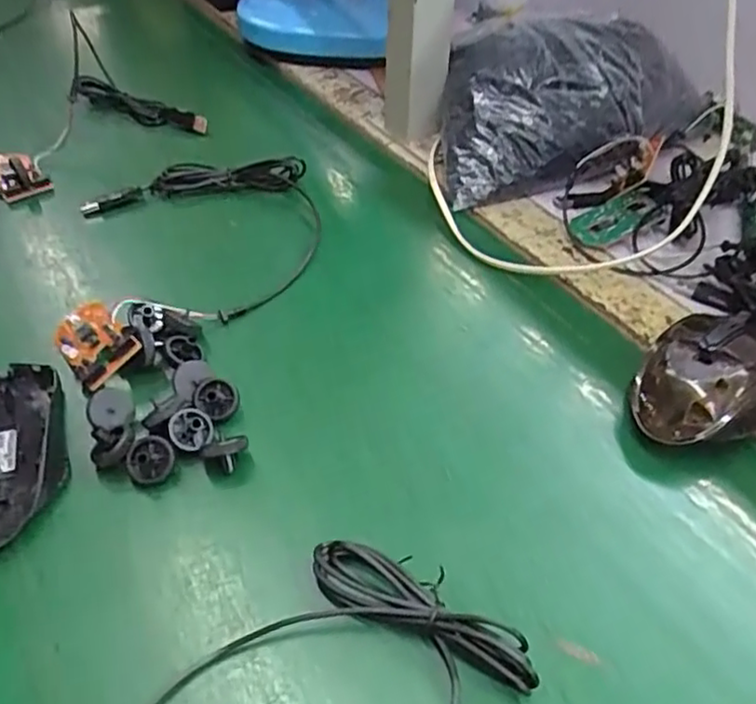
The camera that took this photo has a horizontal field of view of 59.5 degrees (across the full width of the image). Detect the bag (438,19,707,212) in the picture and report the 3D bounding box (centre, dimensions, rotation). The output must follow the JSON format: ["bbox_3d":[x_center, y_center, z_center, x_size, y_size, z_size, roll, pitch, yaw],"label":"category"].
[{"bbox_3d":[0.152,-0.215,0.554,0.234,0.086,0.163,-10,45,-10],"label":"bag"}]

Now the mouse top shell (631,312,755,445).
[{"bbox_3d":[0.182,0.012,0.359,0.104,0.042,0.067,-28,51,-26],"label":"mouse top shell"}]

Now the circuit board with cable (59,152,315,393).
[{"bbox_3d":[-0.121,-0.070,0.449,0.168,0.026,0.217,-9,46,-9],"label":"circuit board with cable"}]

